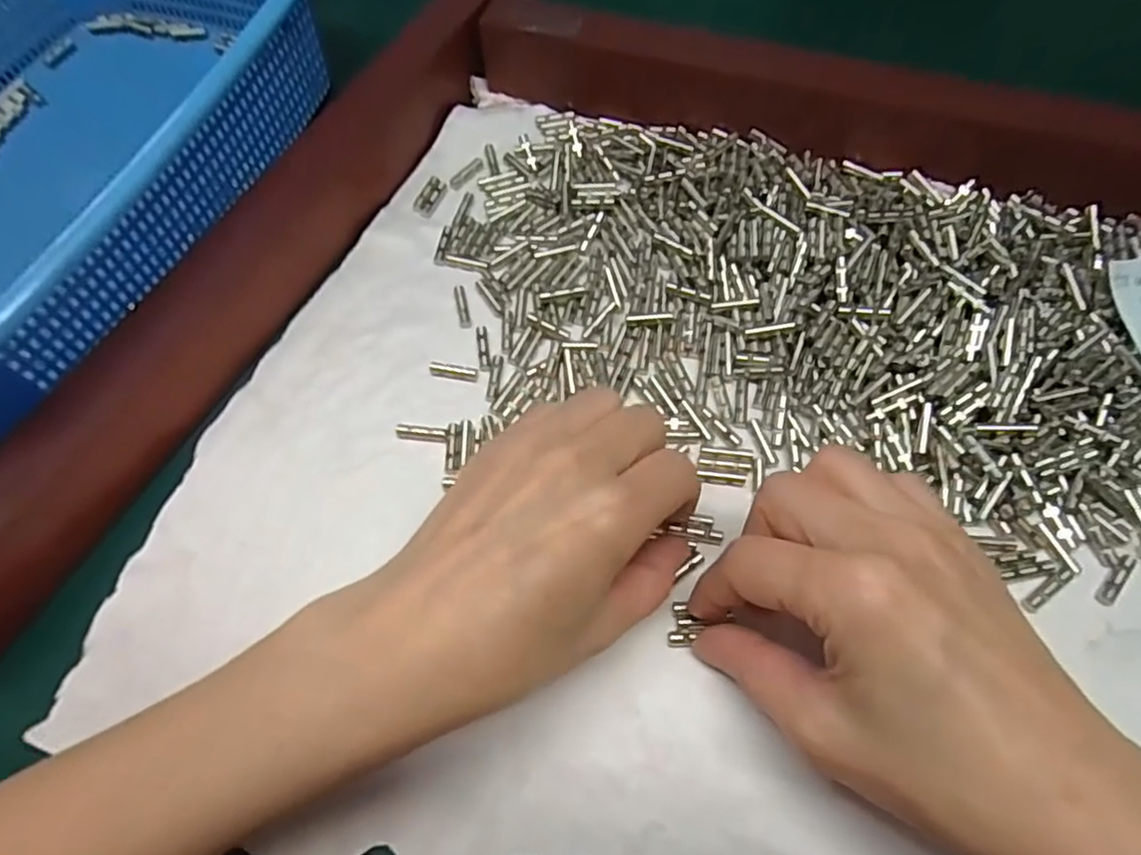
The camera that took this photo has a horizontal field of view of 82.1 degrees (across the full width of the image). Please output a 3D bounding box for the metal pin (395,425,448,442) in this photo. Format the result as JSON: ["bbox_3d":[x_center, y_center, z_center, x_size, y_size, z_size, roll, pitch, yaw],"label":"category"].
[{"bbox_3d":[-0.060,0.003,0.264,0.021,0.005,0.005,5,66,5],"label":"metal pin"}]

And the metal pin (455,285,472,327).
[{"bbox_3d":[-0.048,-0.054,0.289,0.005,0.004,0.022,-13,66,-3],"label":"metal pin"}]

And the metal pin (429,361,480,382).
[{"bbox_3d":[-0.049,-0.024,0.274,0.021,0.004,0.005,8,66,7],"label":"metal pin"}]

